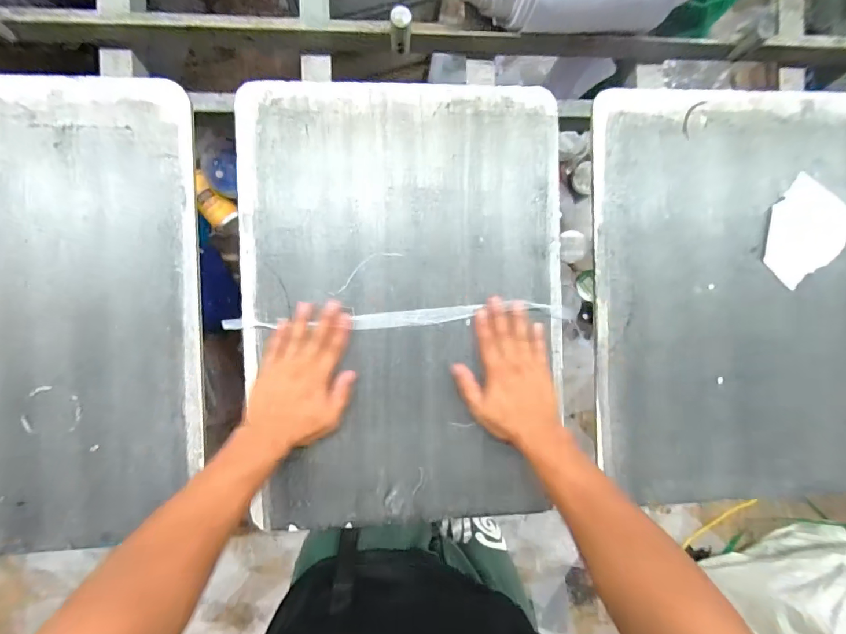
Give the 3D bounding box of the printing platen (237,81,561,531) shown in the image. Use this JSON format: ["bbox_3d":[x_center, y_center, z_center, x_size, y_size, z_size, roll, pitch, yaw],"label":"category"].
[{"bbox_3d":[-0.019,-0.017,0.506,0.394,0.013,0.553,-2,91,-5],"label":"printing platen"}]

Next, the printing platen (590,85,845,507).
[{"bbox_3d":[0.427,-0.033,0.533,0.391,0.016,0.551,-2,91,-5],"label":"printing platen"}]

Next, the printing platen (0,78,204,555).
[{"bbox_3d":[-0.478,0.000,0.463,0.399,0.015,0.549,-2,91,-5],"label":"printing platen"}]

